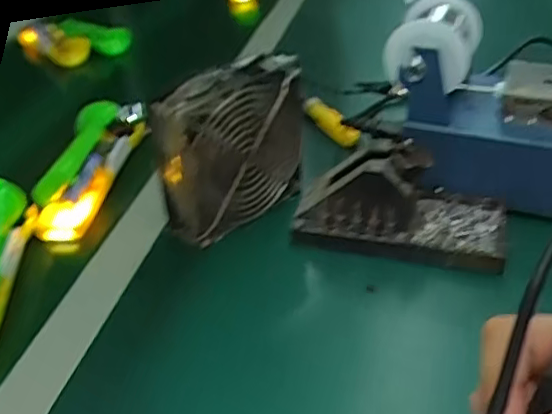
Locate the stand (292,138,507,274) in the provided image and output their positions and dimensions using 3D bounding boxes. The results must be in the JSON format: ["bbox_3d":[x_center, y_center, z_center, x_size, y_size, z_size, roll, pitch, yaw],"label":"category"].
[{"bbox_3d":[0.100,-0.012,0.463,0.156,0.071,0.082,8,38,15],"label":"stand"}]

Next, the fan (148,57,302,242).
[{"bbox_3d":[-0.033,-0.051,0.483,0.052,0.123,0.128,27,47,37],"label":"fan"}]

